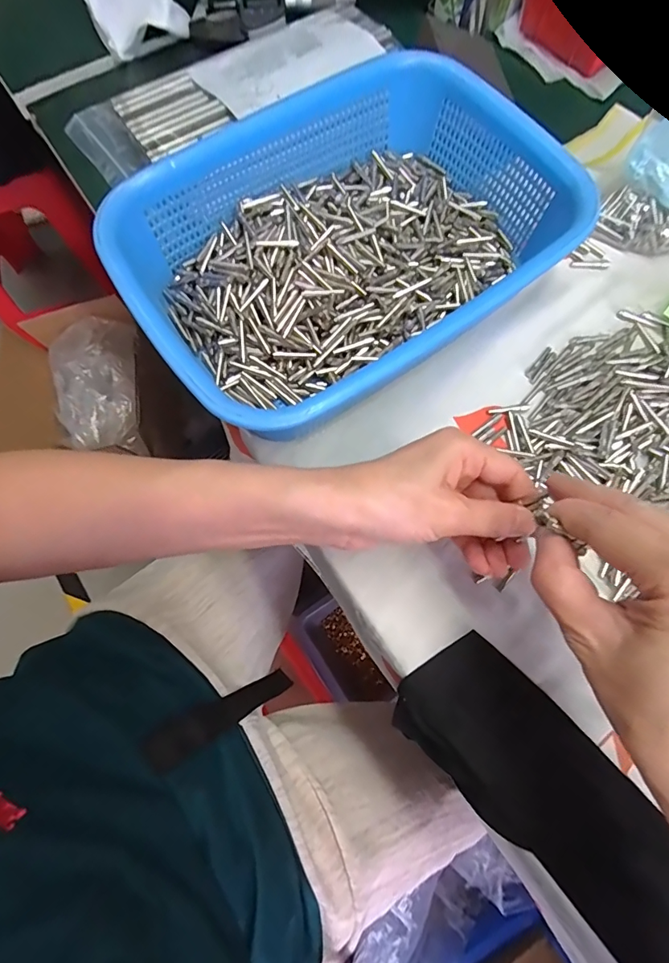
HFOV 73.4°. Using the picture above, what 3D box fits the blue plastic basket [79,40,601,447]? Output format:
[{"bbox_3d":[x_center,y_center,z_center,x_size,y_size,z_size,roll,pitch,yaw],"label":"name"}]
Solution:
[{"bbox_3d":[0.009,-0.158,0.309,0.276,0.072,0.205,-34,76,-9],"label":"blue plastic basket"}]

